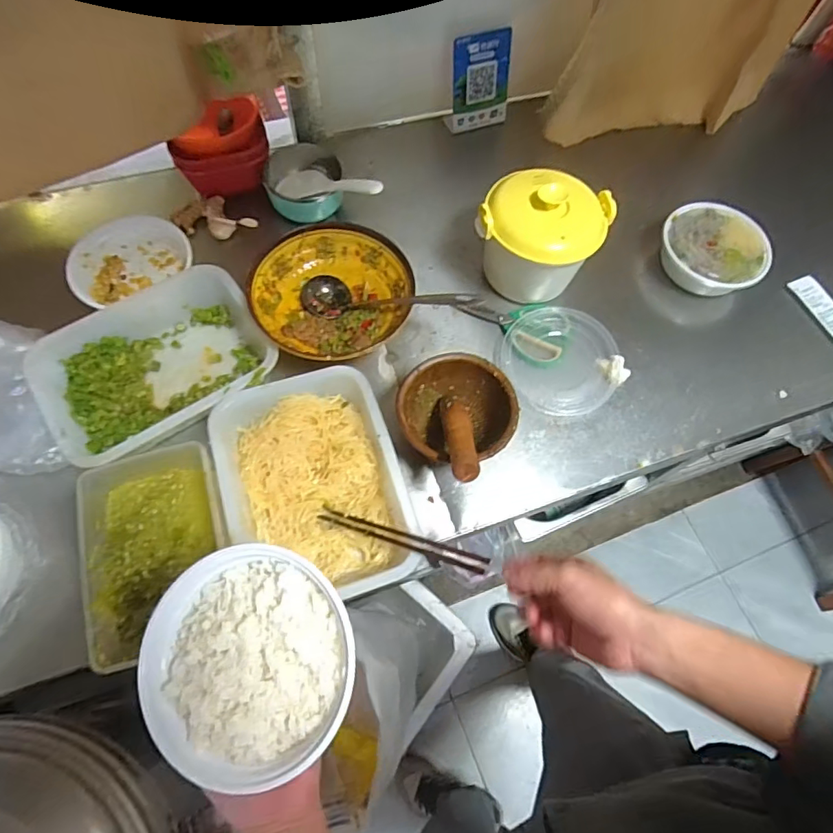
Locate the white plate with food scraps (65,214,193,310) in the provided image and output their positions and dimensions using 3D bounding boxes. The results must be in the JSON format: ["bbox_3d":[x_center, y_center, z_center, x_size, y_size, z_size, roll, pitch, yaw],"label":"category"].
[{"bbox_3d":[-0.430,-0.227,0.775,0.167,0.052,0.147,-40,74,-18],"label":"white plate with food scraps"}]

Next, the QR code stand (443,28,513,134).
[{"bbox_3d":[0.113,-0.580,0.914,0.110,0.155,0.065,-10,67,-7],"label":"QR code stand"}]

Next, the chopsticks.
[{"bbox_3d":[-0.019,0.143,0.605,0.214,0.017,0.017,14,65,21],"label":"chopsticks"}]

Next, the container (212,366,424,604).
[{"bbox_3d":[-0.125,0.080,0.635,0.207,0.064,0.279,-16,68,-10],"label":"container"}]

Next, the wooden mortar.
[{"bbox_3d":[0.051,0.000,0.679,0.149,0.089,0.145,1,66,-3],"label":"wooden mortar"}]

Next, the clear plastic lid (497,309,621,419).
[{"bbox_3d":[0.215,-0.086,0.770,0.170,0.018,0.176,1,66,-3],"label":"clear plastic lid"}]

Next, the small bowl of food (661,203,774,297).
[{"bbox_3d":[0.478,-0.268,0.838,0.168,0.063,0.162,11,66,2],"label":"small bowl of food"}]

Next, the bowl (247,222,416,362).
[{"bbox_3d":[-0.122,-0.165,0.735,0.215,0.074,0.212,1,66,-3],"label":"bowl"}]

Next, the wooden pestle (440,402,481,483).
[{"bbox_3d":[0.054,0.024,0.618,0.038,0.029,0.155,0,31,-3],"label":"wooden pestle"}]

